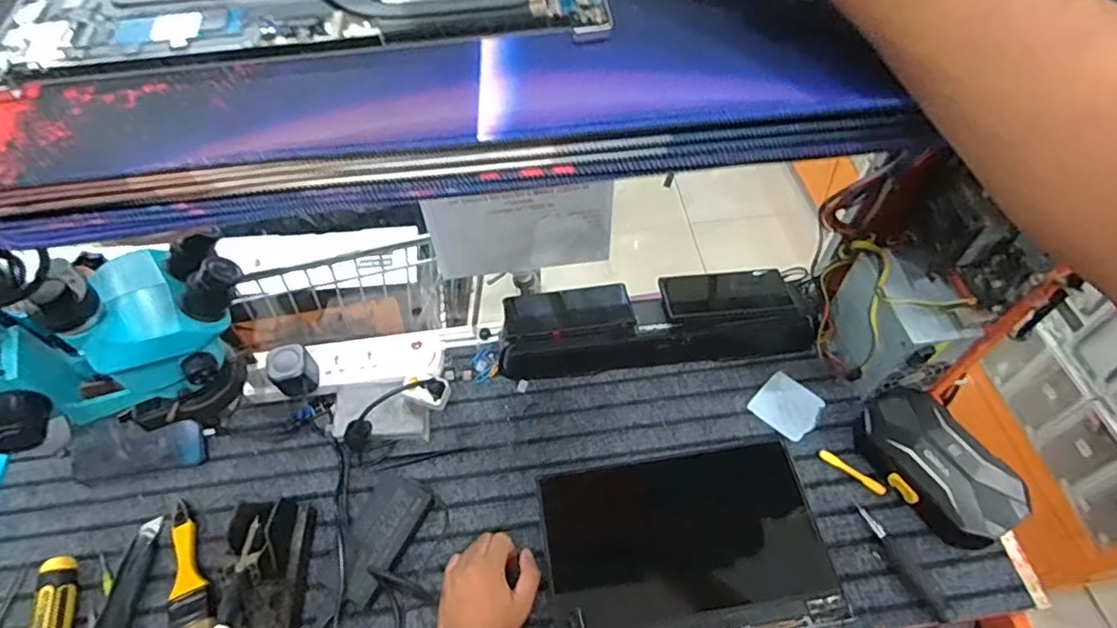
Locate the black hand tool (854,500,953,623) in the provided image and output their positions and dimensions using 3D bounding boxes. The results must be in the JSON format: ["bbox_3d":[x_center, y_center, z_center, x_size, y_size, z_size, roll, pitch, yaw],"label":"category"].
[{"bbox_3d":[0.388,0.277,0.676,0.021,0.012,0.136,-20,57,-11],"label":"black hand tool"}]

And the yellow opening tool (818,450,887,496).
[{"bbox_3d":[0.365,0.195,0.739,0.082,0.008,0.016,36,64,24],"label":"yellow opening tool"}]

